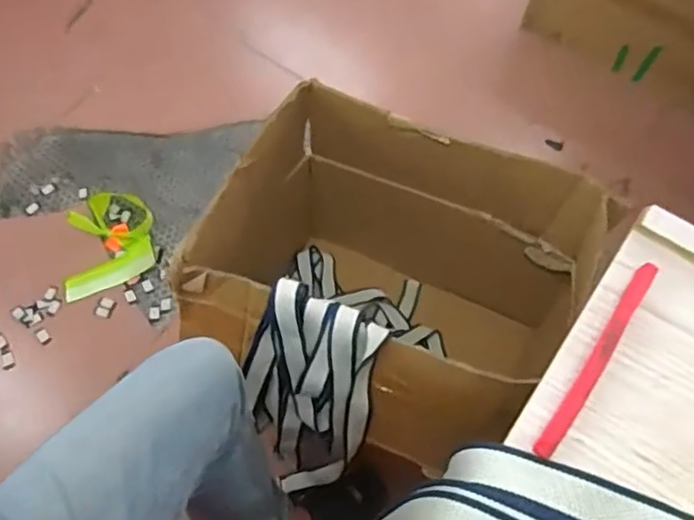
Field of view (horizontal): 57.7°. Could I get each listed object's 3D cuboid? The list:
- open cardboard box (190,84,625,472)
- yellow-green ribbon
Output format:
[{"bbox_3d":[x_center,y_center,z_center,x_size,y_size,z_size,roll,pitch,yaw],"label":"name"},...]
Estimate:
[{"bbox_3d":[0.053,0.068,1.083,0.517,0.474,0.437,26,65,11],"label":"open cardboard box"},{"bbox_3d":[-0.521,-0.040,1.387,0.180,0.029,0.245,-9,63,-7],"label":"yellow-green ribbon"}]

